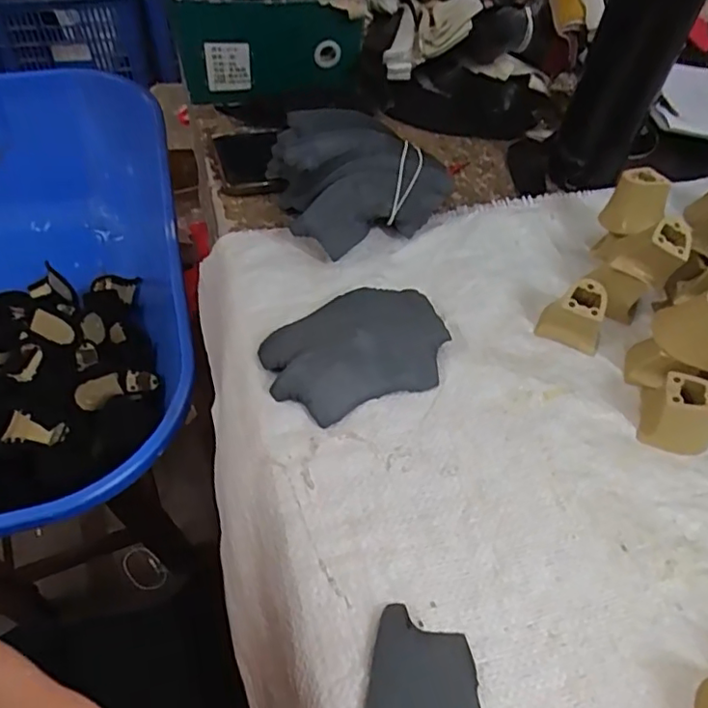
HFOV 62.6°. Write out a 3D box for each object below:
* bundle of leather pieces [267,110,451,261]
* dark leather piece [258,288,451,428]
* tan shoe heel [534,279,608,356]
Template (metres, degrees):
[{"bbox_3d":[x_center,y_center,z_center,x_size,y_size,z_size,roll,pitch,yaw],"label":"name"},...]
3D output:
[{"bbox_3d":[0.003,-0.144,0.460,0.131,0.064,0.115,-15,55,-16],"label":"bundle of leather pieces"},{"bbox_3d":[0.003,-0.005,0.391,0.125,0.018,0.084,-20,56,-18],"label":"dark leather piece"},{"bbox_3d":[0.158,-0.029,0.410,0.043,0.037,0.032,24,54,14],"label":"tan shoe heel"}]

